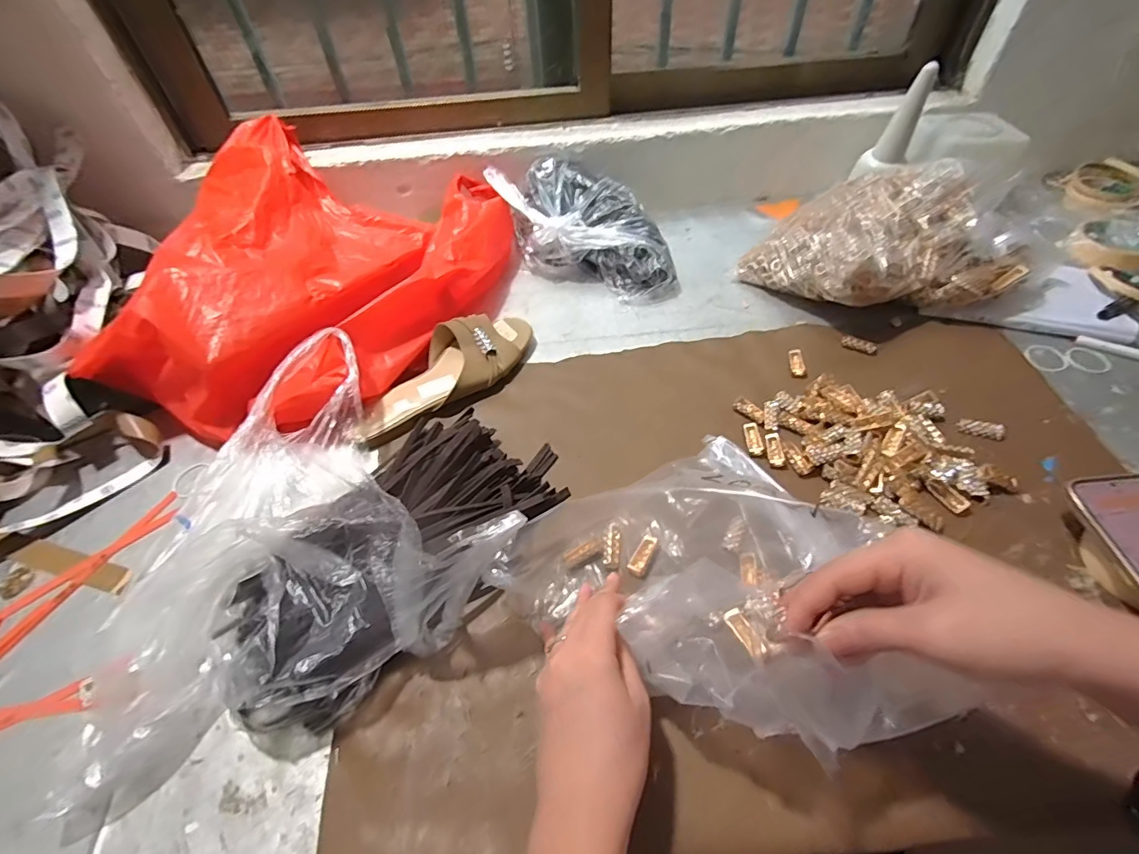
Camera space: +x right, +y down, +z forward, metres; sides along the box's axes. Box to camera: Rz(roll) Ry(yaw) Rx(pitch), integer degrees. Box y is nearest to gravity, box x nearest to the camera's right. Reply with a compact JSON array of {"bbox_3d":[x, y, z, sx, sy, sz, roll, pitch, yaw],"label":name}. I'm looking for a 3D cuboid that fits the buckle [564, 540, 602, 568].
[{"bbox_3d":[0.011,0.108,0.423,0.032,0.005,0.014,-21,52,-13],"label":"buckle"}]

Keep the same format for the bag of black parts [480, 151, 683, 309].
[{"bbox_3d":[0.018,-0.274,0.684,0.167,0.084,0.269,-25,53,-16],"label":"bag of black parts"}]

